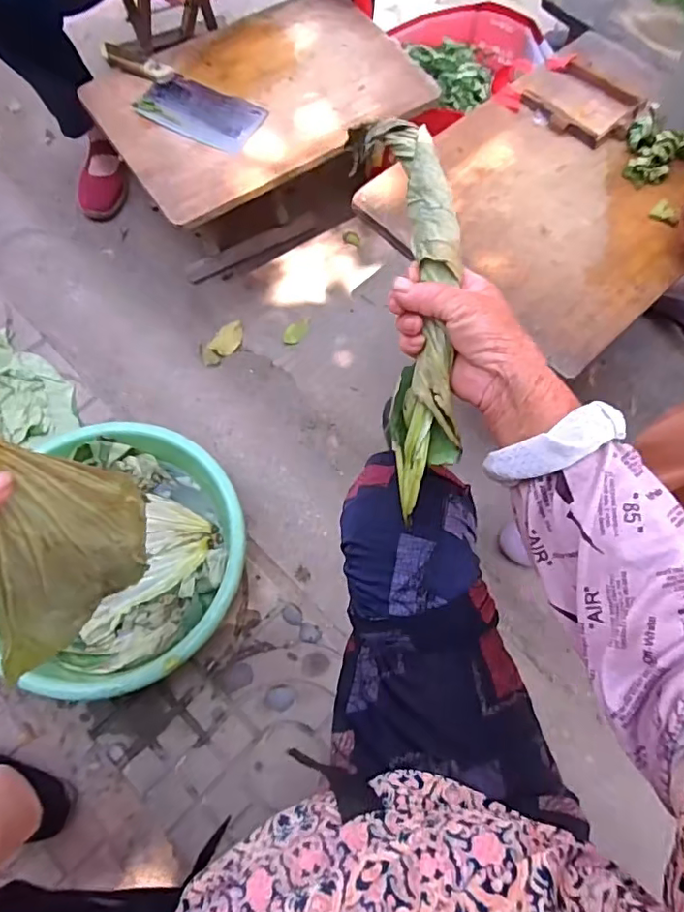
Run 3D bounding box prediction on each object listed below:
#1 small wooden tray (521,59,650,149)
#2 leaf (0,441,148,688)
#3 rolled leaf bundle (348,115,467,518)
[{"bbox_3d":[0.307,-0.451,0.703,0.140,0.031,0.104,35,68,15],"label":"small wooden tray"},{"bbox_3d":[-0.243,0.079,0.447,0.044,0.242,0.176,33,67,14],"label":"leaf"},{"bbox_3d":[0.052,-0.110,0.418,0.067,0.066,0.301,-3,91,-2],"label":"rolled leaf bundle"}]

